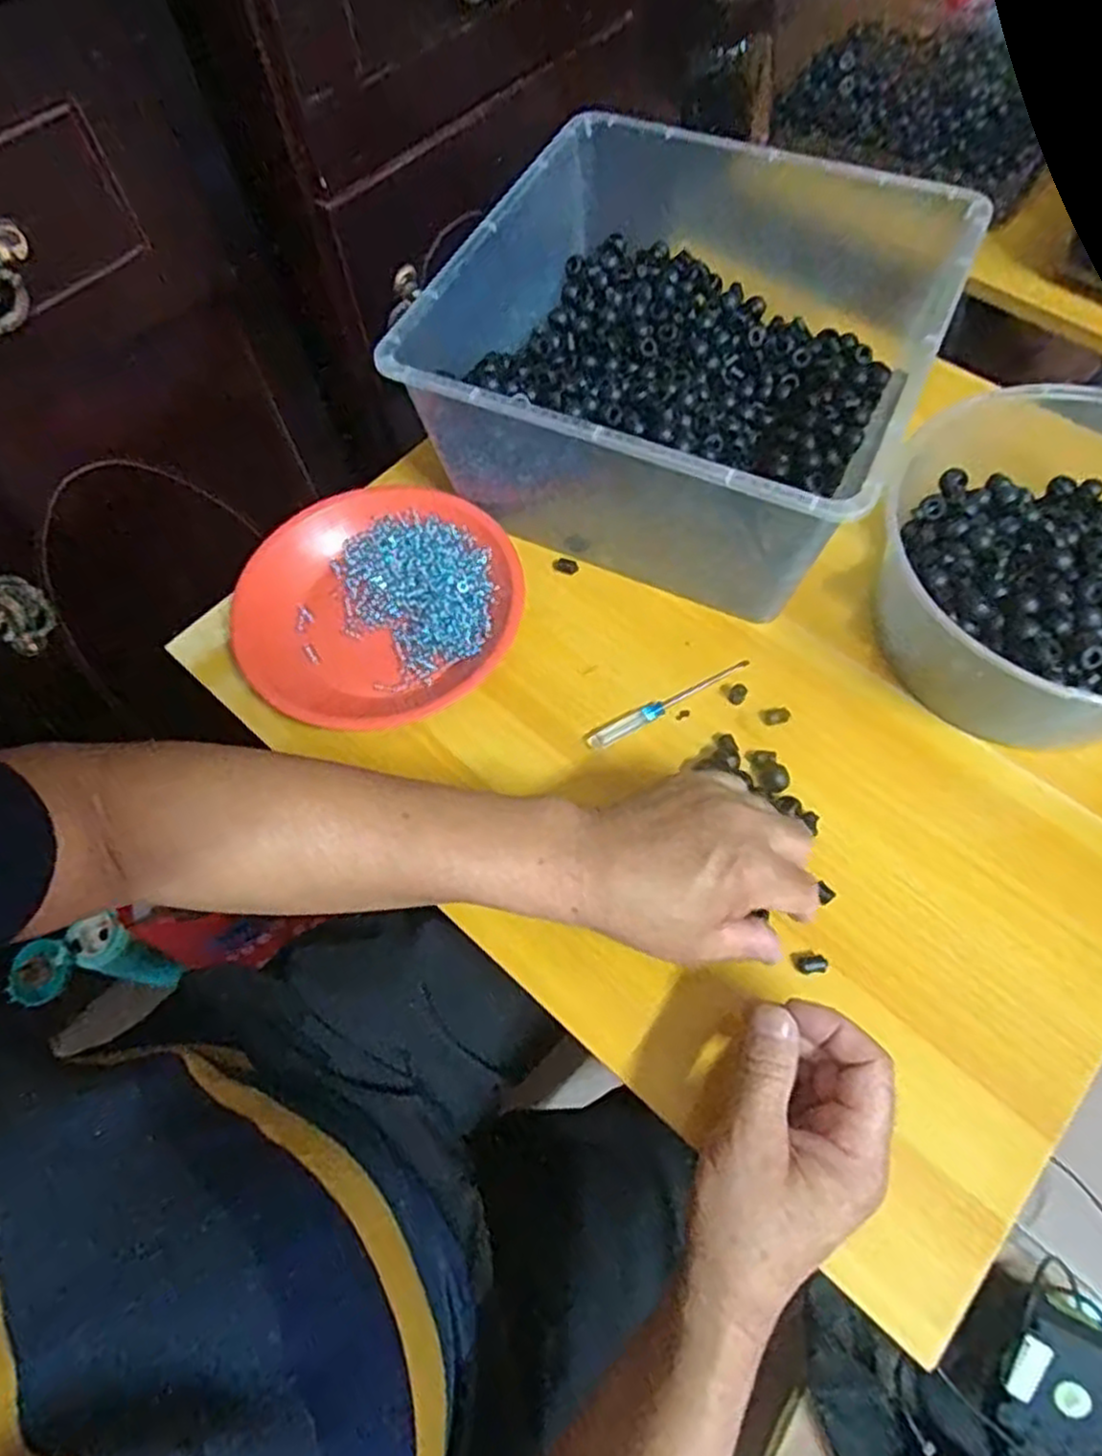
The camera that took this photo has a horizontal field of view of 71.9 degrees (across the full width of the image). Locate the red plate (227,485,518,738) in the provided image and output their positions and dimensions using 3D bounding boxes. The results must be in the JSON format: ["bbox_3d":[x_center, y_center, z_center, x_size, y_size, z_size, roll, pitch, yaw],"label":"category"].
[{"bbox_3d":[-0.120,-0.084,0.531,0.196,0.027,0.187,-1,64,2],"label":"red plate"}]

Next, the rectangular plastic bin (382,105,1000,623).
[{"bbox_3d":[0.100,-0.270,0.542,0.299,0.140,0.347,23,67,13],"label":"rectangular plastic bin"}]

